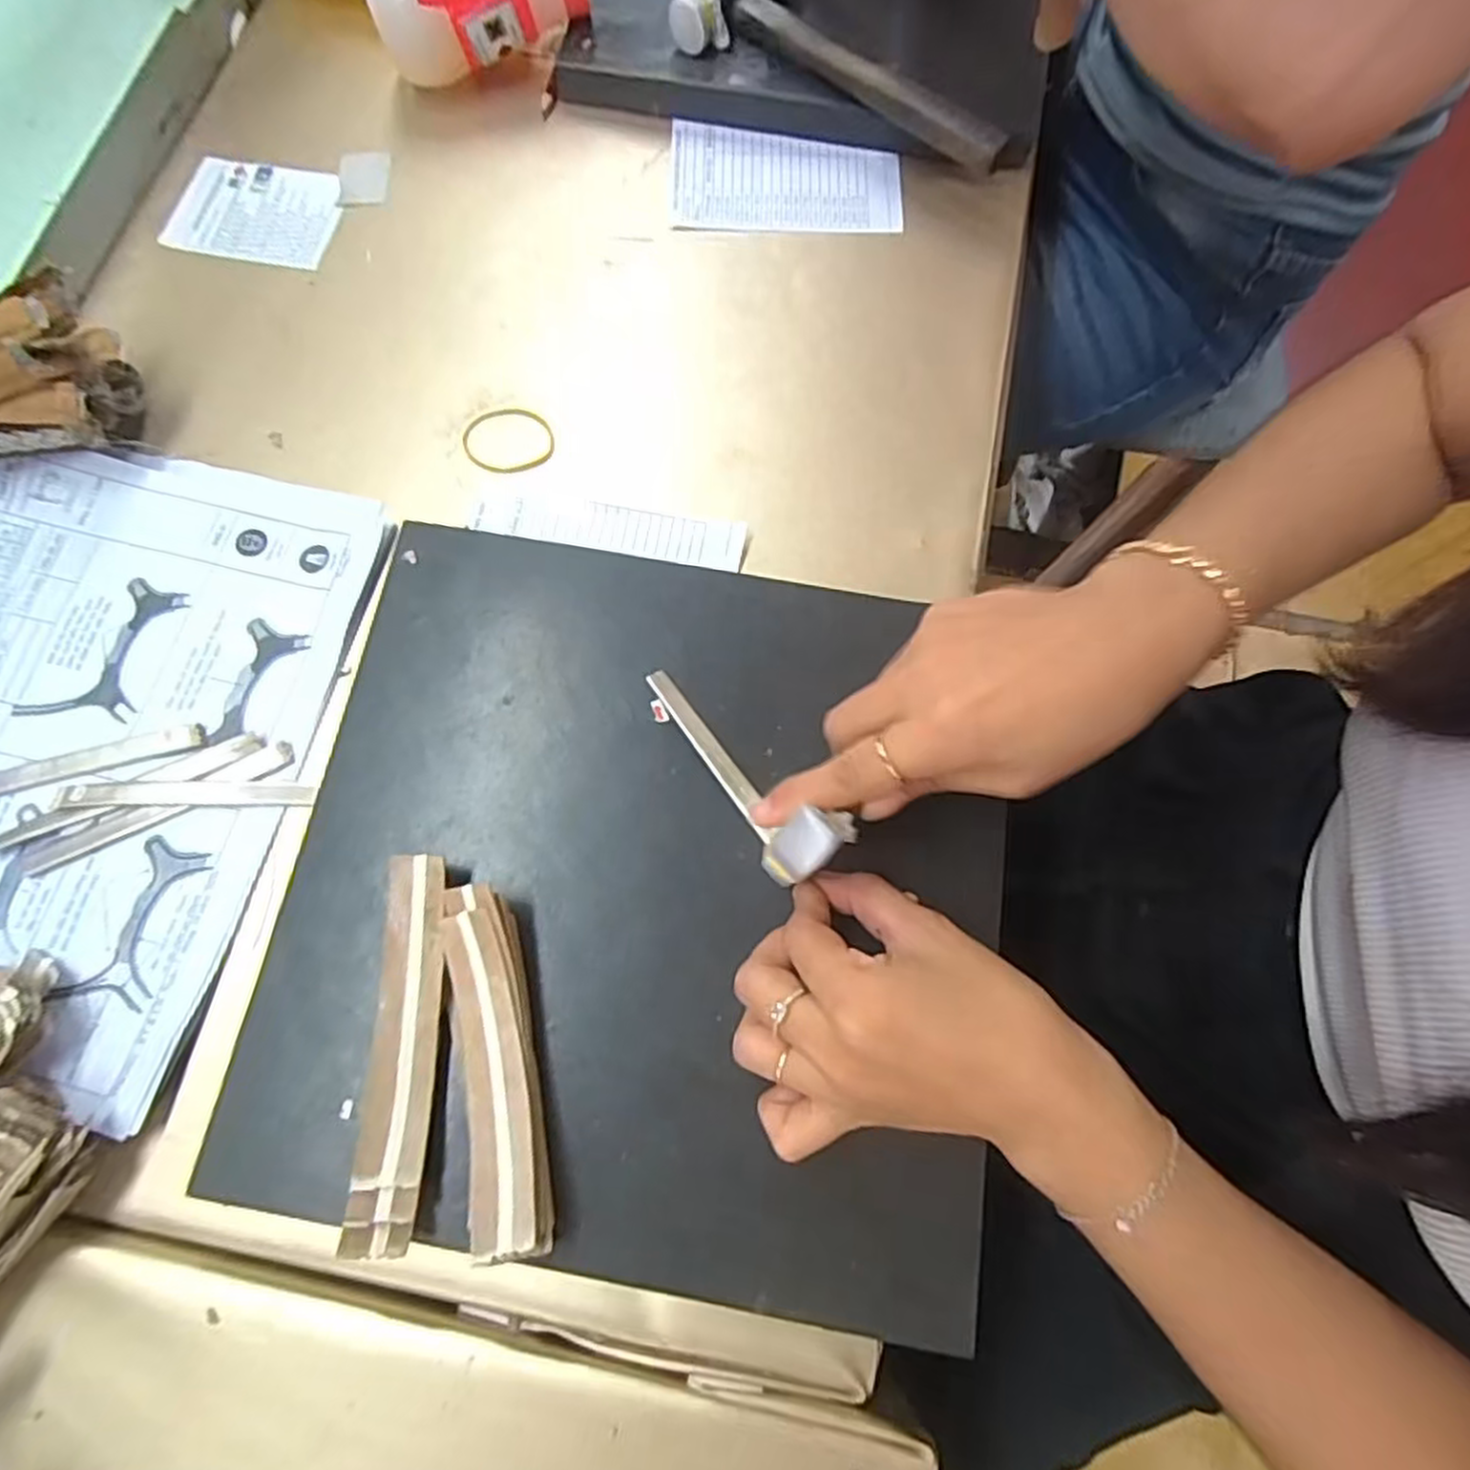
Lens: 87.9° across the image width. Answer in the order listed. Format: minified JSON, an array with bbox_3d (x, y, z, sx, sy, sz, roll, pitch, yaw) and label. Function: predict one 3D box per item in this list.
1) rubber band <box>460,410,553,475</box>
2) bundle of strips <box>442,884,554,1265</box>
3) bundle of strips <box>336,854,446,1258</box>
[{"bbox_3d":[-0.124,-0.161,0.416,0.050,0.004,0.041,4,73,0],"label":"rubber band"},{"bbox_3d":[-0.092,0.125,0.296,0.029,0.024,0.130,-13,74,-6],"label":"bundle of strips"},{"bbox_3d":[-0.130,0.120,0.301,0.027,0.017,0.140,1,73,-1],"label":"bundle of strips"}]

